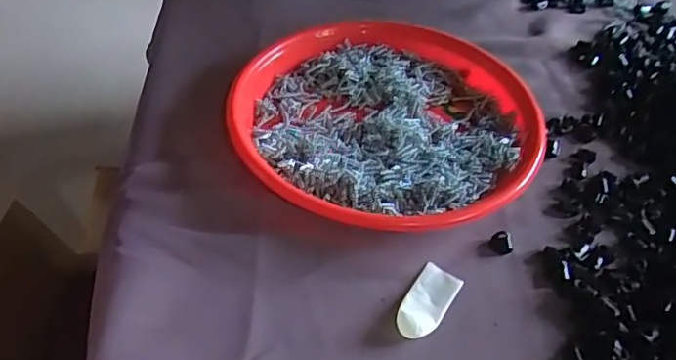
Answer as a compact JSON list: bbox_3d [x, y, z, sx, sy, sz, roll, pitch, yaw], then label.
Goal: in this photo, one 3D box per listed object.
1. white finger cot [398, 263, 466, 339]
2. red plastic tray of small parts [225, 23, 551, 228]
[{"bbox_3d":[0.055,0.075,0.358,0.025,0.007,0.055,26,51,21],"label":"white finger cot"},{"bbox_3d":[0.039,-0.050,0.460,0.232,0.030,0.225,9,47,6],"label":"red plastic tray of small parts"}]

